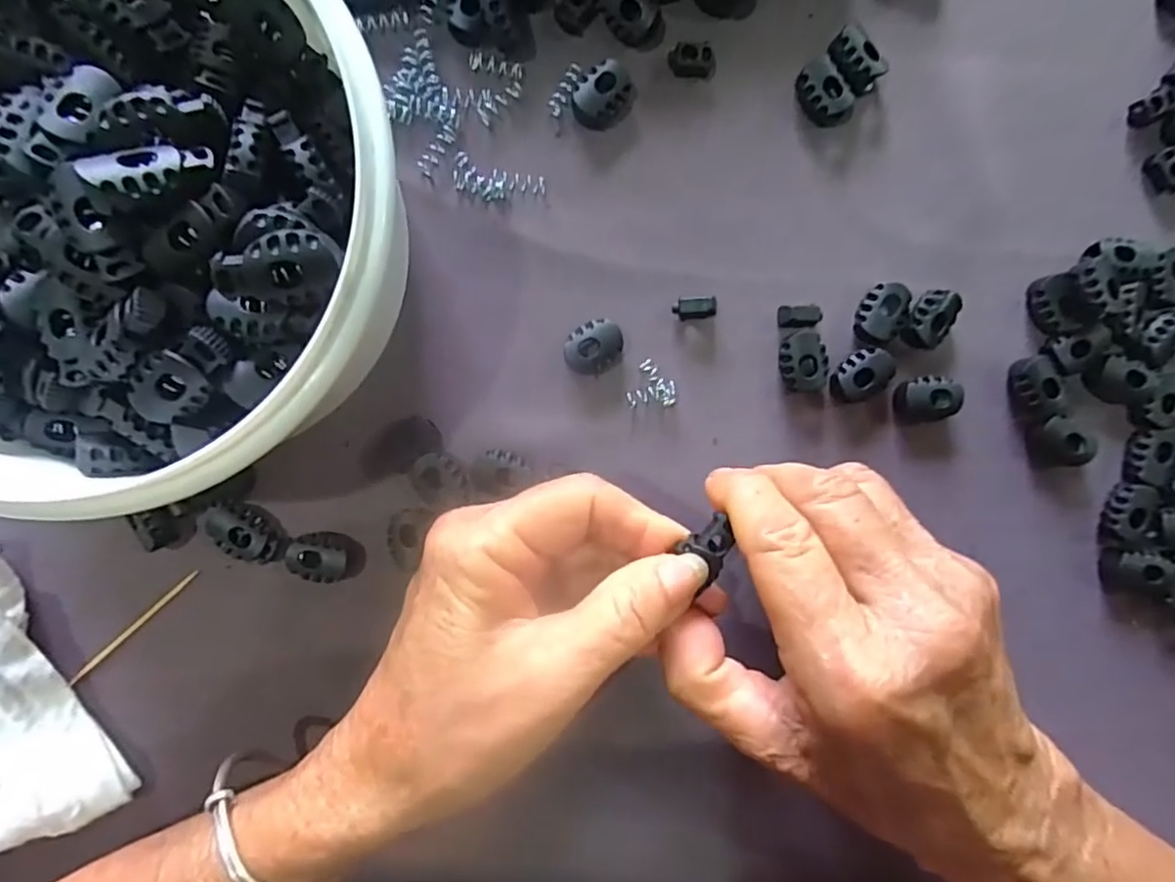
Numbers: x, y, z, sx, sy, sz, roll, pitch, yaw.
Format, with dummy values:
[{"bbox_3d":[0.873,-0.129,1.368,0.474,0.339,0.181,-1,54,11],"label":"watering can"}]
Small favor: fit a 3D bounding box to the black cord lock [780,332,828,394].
[{"bbox_3d":[0.080,-0.029,0.227,0.018,0.008,0.022,-4,93,-3],"label":"black cord lock"}]

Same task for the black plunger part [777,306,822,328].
[{"bbox_3d":[0.079,-0.046,0.227,0.015,0.008,0.008,1,93,-3],"label":"black plunger part"}]

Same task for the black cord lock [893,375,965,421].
[{"bbox_3d":[0.126,-0.016,0.229,0.024,0.010,0.016,0,93,-3],"label":"black cord lock"}]

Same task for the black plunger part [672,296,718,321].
[{"bbox_3d":[0.039,-0.048,0.225,0.015,0.008,0.008,-6,93,-3],"label":"black plunger part"}]

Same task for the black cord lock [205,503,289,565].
[{"bbox_3d":[-0.123,0.033,0.221,0.029,0.008,0.017,42,90,-4],"label":"black cord lock"}]

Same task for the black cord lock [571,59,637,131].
[{"bbox_3d":[0.006,-0.124,0.220,0.019,0.009,0.021,34,91,-4],"label":"black cord lock"}]

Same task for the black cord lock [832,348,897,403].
[{"bbox_3d":[0.101,-0.025,0.227,0.023,0.009,0.016,-29,94,-1],"label":"black cord lock"}]

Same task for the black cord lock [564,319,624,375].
[{"bbox_3d":[0.003,-0.034,0.224,0.022,0.008,0.018,-20,94,-2],"label":"black cord lock"}]

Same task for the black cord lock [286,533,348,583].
[{"bbox_3d":[-0.097,0.042,0.221,0.020,0.007,0.017,7,93,-3],"label":"black cord lock"}]

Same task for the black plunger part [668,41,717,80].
[{"bbox_3d":[0.038,-0.137,0.221,0.016,0.008,0.010,3,93,-3],"label":"black plunger part"}]

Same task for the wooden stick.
[{"bbox_3d":[-0.166,0.068,0.224,0.059,0.004,0.004,-42,94,0],"label":"wooden stick"}]

